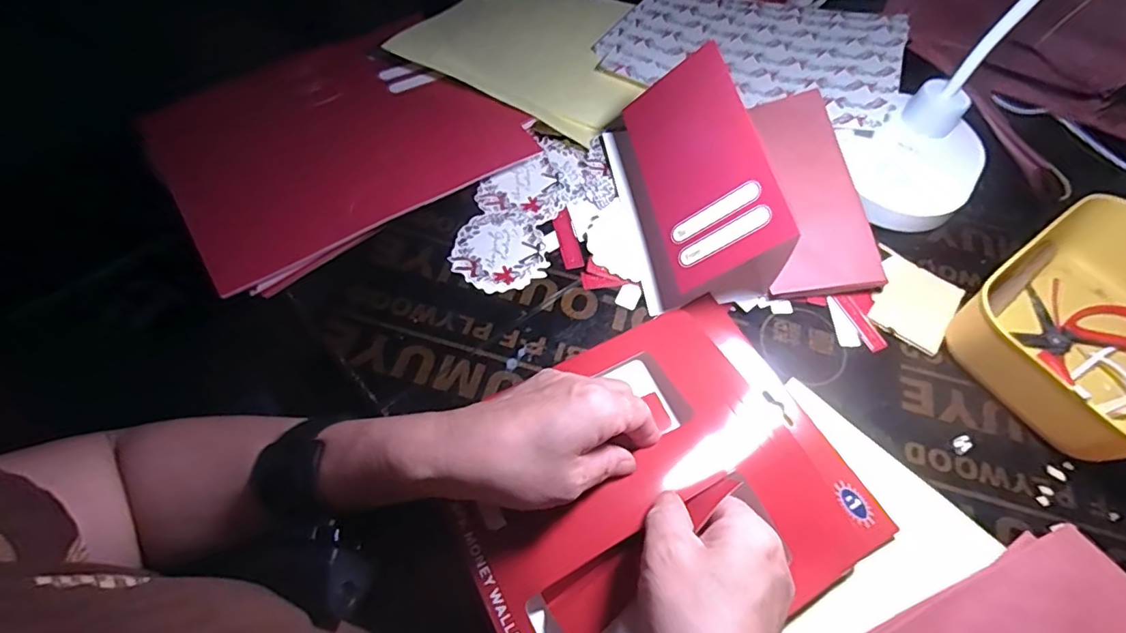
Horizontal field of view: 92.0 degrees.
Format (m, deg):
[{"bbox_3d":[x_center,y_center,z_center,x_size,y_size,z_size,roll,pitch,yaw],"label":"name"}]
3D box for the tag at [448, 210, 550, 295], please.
[{"bbox_3d":[-0.048,-0.050,0.428,0.072,0.004,0.072,2,62,-3],"label":"tag"}]

